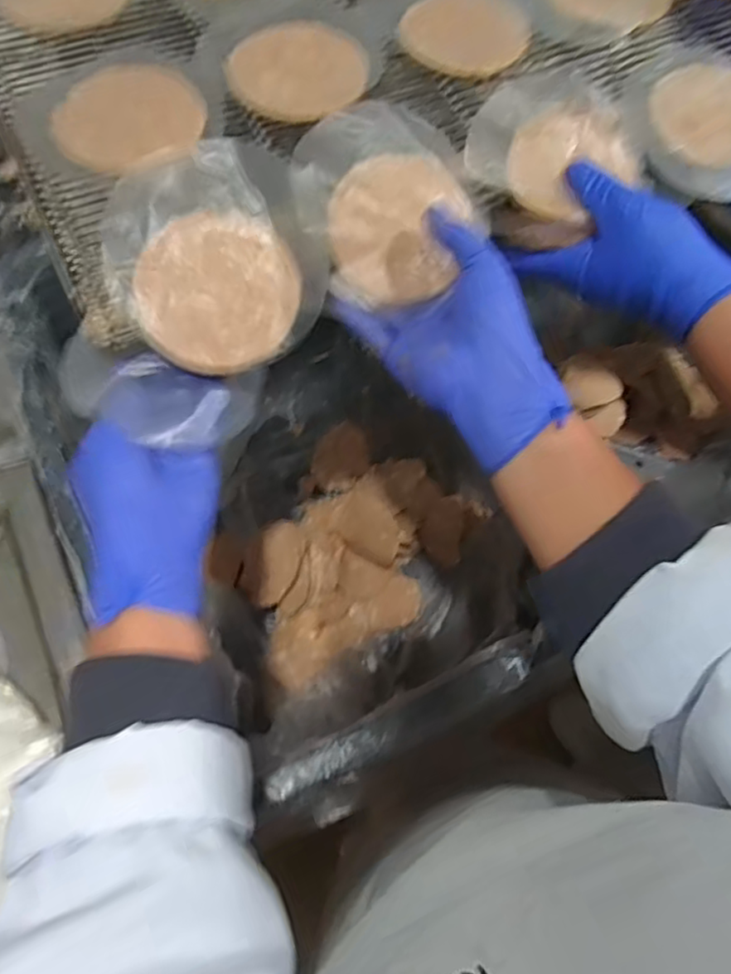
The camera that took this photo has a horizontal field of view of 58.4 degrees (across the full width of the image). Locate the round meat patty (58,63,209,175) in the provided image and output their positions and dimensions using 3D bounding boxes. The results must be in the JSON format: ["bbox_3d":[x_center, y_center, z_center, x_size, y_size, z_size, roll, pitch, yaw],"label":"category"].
[{"bbox_3d":[-0.142,-0.226,0.399,0.084,0.004,0.086,1,68,-3],"label":"round meat patty"}]

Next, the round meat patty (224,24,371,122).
[{"bbox_3d":[-0.042,-0.270,0.421,0.084,0.006,0.084,1,68,-3],"label":"round meat patty"}]

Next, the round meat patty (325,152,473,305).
[{"bbox_3d":[0.018,-0.155,0.383,0.076,0.006,0.089,24,86,-18],"label":"round meat patty"}]

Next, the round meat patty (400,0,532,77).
[{"bbox_3d":[0.069,-0.314,0.448,0.078,0.004,0.083,1,68,-3],"label":"round meat patty"}]

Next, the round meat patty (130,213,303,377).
[{"bbox_3d":[-0.080,-0.109,0.360,0.086,0.006,0.079,0,92,-13],"label":"round meat patty"}]

